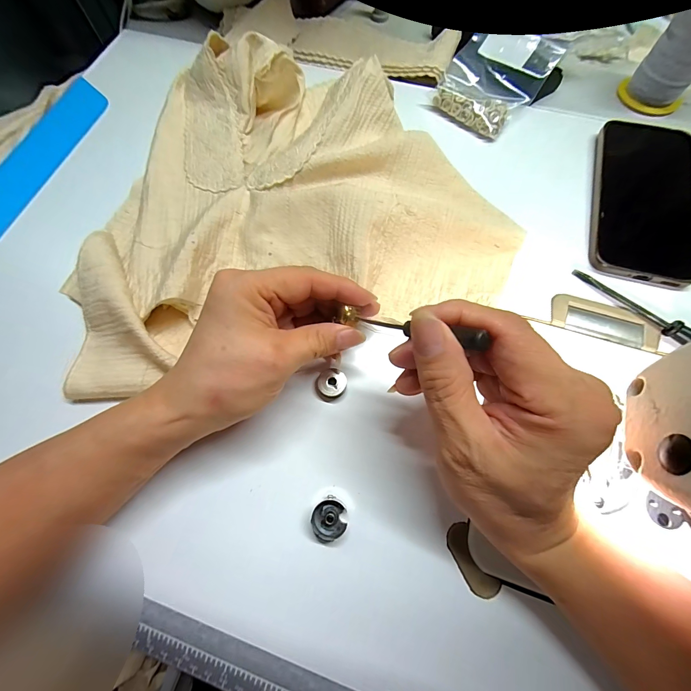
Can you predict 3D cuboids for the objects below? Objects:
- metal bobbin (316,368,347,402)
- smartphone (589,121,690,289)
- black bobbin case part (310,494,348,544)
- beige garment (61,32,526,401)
[{"bbox_3d":[-0.010,0.028,0.230,0.021,0.010,0.023,0,69,1],"label":"metal bobbin"},{"bbox_3d":[0.255,-0.125,0.275,0.078,0.011,0.160,16,70,7],"label":"smartphone"},{"bbox_3d":[-0.011,0.110,0.202,0.023,0.014,0.023,0,69,1],"label":"black bobbin case part"},{"bbox_3d":[-0.062,-0.146,0.276,0.354,0.040,0.313,-14,69,-5],"label":"beige garment"}]

